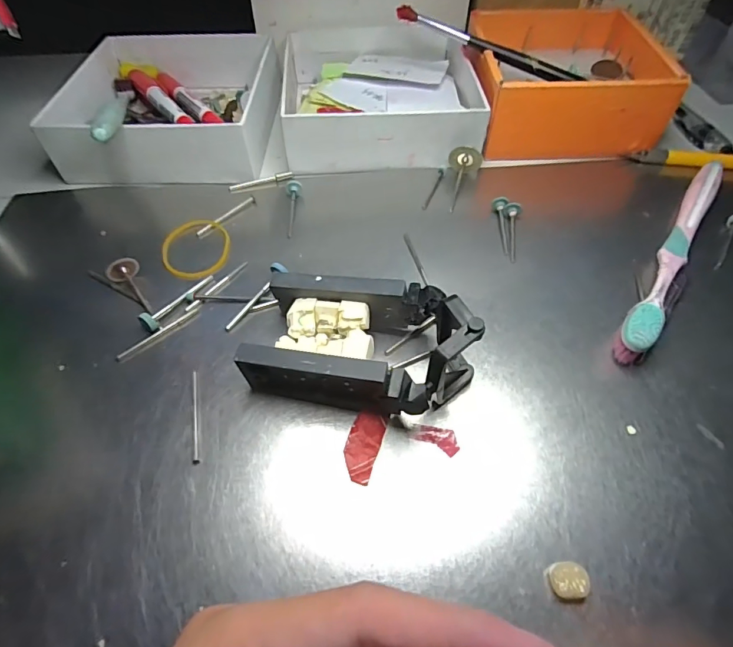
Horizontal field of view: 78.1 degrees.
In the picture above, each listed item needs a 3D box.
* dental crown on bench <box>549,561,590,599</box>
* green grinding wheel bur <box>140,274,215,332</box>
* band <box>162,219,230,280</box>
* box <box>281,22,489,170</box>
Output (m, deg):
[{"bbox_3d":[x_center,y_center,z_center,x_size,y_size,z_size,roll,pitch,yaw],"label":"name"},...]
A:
[{"bbox_3d":[0.070,0.089,0.156,0.013,0.005,0.011,-2,53,-1],"label":"dental crown on bench"},{"bbox_3d":[-0.096,-0.012,0.233,0.007,0.008,0.046,30,52,16],"label":"green grinding wheel bur"},{"bbox_3d":[-0.099,-0.043,0.262,0.037,0.004,0.046,-7,54,-4],"label":"band"},{"bbox_3d":[0.010,-0.174,0.332,0.142,0.038,0.149,-5,54,-3],"label":"box"}]

